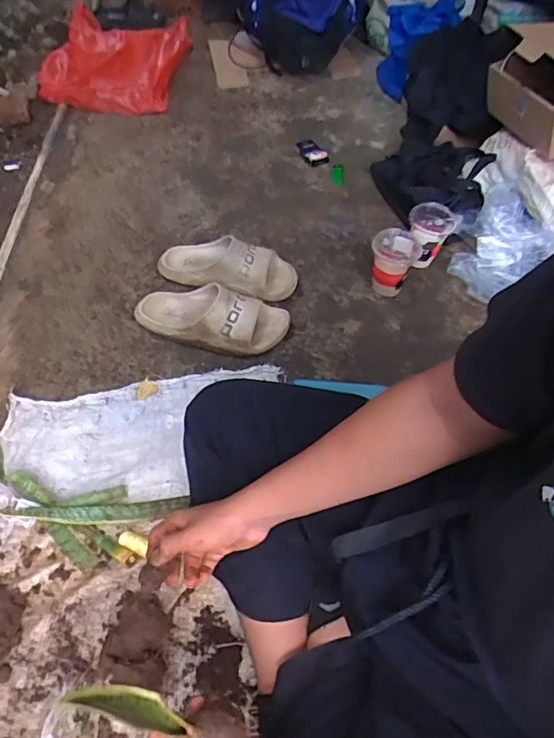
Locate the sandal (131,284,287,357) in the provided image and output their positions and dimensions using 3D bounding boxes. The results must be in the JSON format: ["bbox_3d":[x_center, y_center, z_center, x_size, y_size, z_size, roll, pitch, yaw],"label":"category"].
[{"bbox_3d":[-0.123,-0.098,0.979,0.285,0.086,0.121,8,53,4],"label":"sandal"}]

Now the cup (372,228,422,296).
[{"bbox_3d":[0.229,-0.209,1.044,0.089,0.107,0.083,1,53,-2],"label":"cup"}]

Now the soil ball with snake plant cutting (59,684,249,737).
[{"bbox_3d":[-0.086,0.269,0.401,0.042,0.175,0.044,-25,40,23],"label":"soil ball with snake plant cutting"}]

